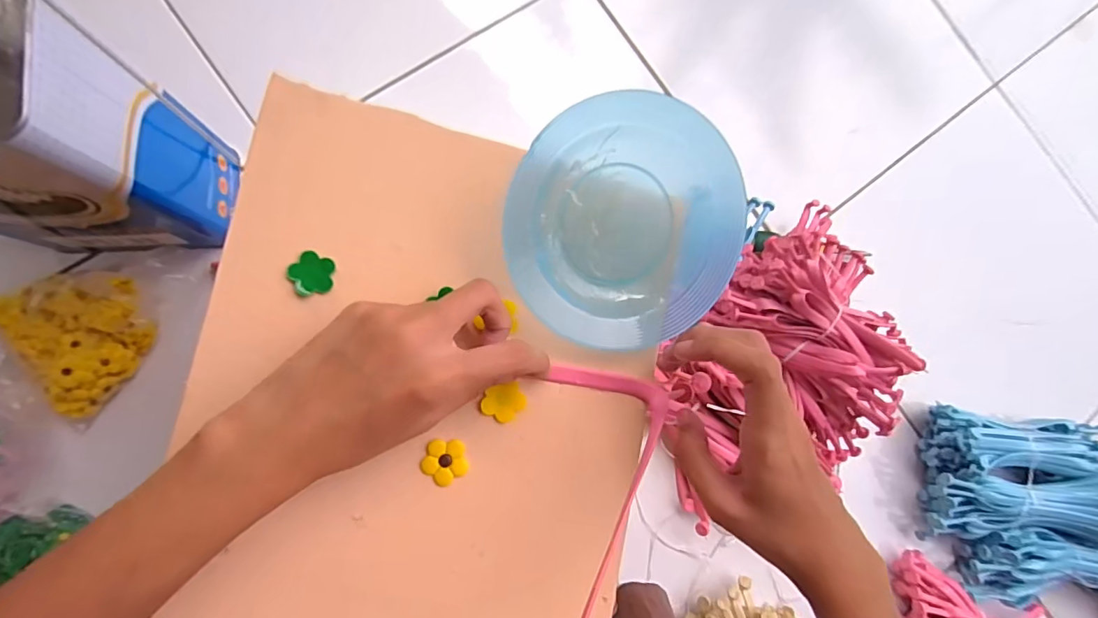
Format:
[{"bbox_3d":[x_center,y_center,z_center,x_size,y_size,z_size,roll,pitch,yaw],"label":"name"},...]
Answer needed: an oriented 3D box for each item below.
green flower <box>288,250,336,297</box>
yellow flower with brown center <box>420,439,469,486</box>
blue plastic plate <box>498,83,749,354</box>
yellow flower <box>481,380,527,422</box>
[{"bbox_3d":[-0.126,-0.019,0.264,0.022,0.004,0.022,1,84,-8],"label":"green flower"},{"bbox_3d":[-0.055,0.080,0.263,0.024,0.004,0.023,1,84,-8],"label":"yellow flower with brown center"},{"bbox_3d":[0.040,-0.044,0.267,0.125,0.022,0.126,-3,105,-12],"label":"blue plastic plate"},{"bbox_3d":[-0.024,0.050,0.270,0.021,0.004,0.022,1,84,-8],"label":"yellow flower"}]

